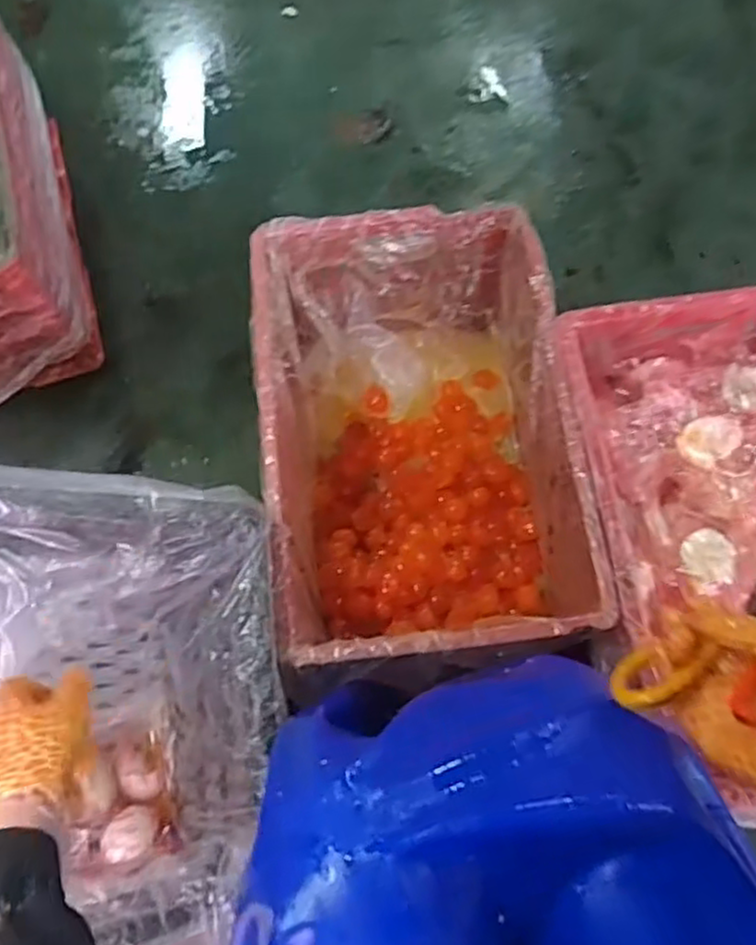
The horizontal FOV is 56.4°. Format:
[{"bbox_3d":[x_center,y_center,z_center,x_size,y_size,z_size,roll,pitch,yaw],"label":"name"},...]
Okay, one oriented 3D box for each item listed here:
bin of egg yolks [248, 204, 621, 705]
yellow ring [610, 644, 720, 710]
[{"bbox_3d":[0.039,-0.025,0.761,0.295,0.224,0.451,-7,71,0],"label":"bin of egg yolks"},{"bbox_3d":[0.172,0.132,0.450,0.012,0.052,0.043,42,58,-20],"label":"yellow ring"}]

